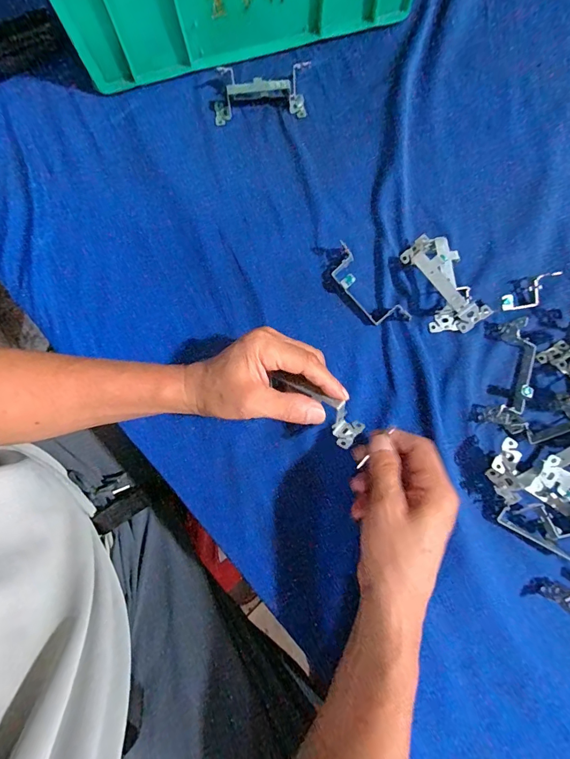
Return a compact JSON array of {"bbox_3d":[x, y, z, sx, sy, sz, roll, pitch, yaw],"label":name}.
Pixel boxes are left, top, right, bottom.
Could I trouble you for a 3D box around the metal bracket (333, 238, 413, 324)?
[{"bbox_3d":[0.081,-0.095,0.395,0.036,0.018,0.107,-38,81,-7],"label":"metal bracket"}]

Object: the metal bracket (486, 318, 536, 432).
[{"bbox_3d":[0.221,-0.003,0.374,0.032,0.022,0.108,19,80,4],"label":"metal bracket"}]

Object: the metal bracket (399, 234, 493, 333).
[{"bbox_3d":[0.156,-0.096,0.388,0.051,0.033,0.103,-29,80,-5],"label":"metal bracket"}]

